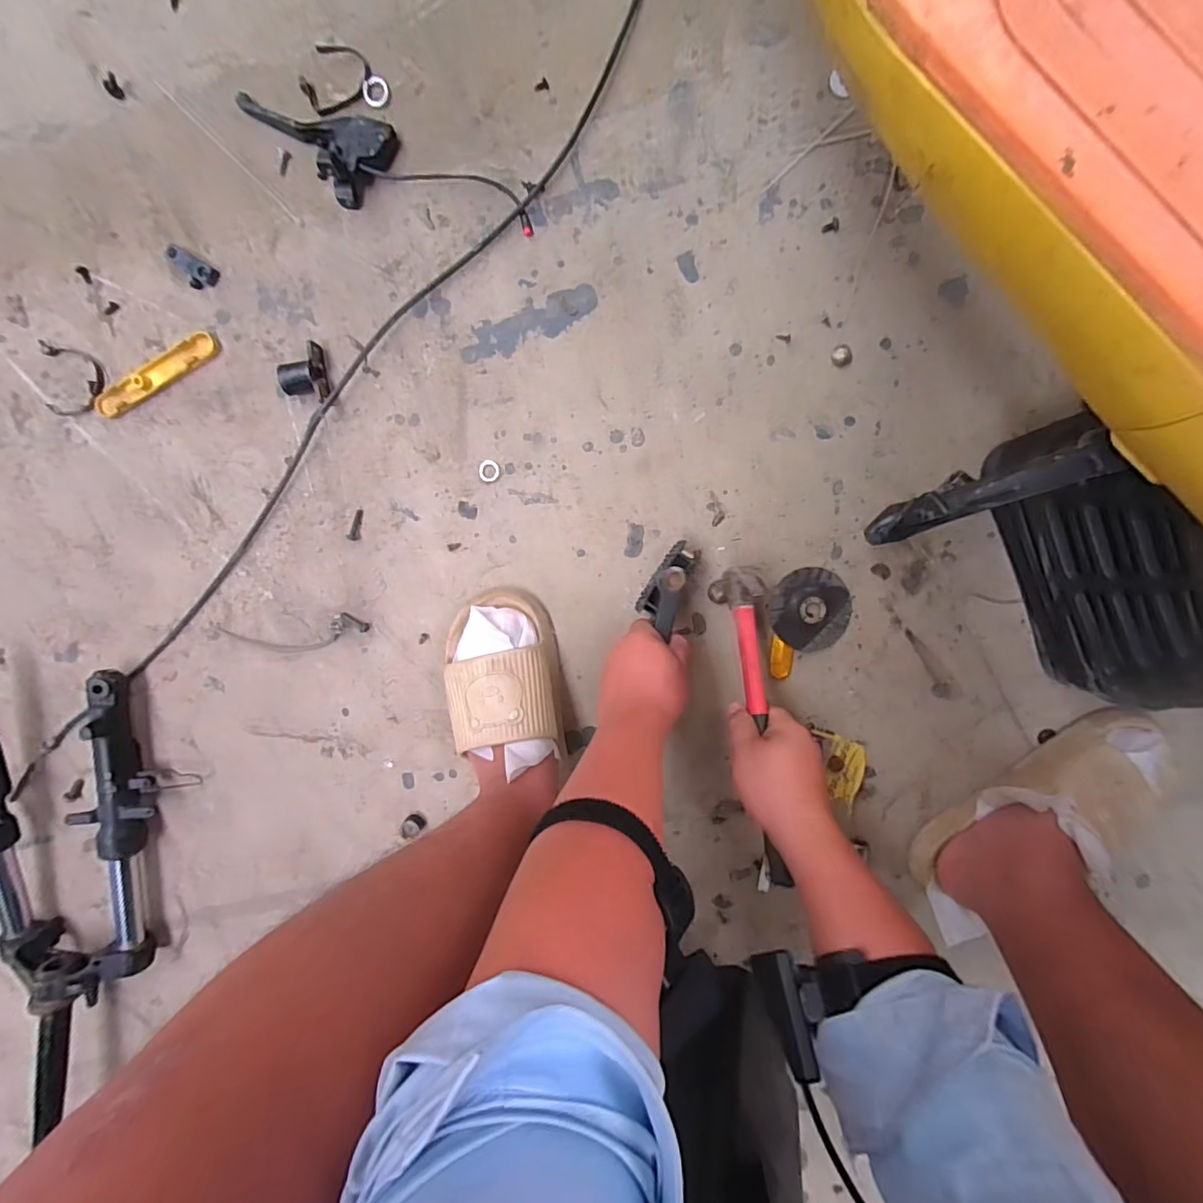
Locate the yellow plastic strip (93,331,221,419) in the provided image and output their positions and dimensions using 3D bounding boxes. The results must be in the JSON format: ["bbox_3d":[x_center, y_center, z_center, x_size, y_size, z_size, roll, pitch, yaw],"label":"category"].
[{"bbox_3d":[-0.475,-0.239,0.576,0.150,0.013,0.029,-26,95,6],"label":"yellow plastic strip"}]

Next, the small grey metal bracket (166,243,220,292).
[{"bbox_3d":[-0.425,-0.343,0.556,0.052,0.012,0.027,32,98,-1],"label":"small grey metal bracket"}]

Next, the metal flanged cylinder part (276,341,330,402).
[{"bbox_3d":[-0.310,-0.235,0.560,0.044,0.030,0.056,-5,97,4],"label":"metal flanged cylinder part"}]

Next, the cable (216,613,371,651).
[{"bbox_3d":[-0.347,0.040,0.604,0.170,0.016,0.038,-8,96,5],"label":"cable"}]

